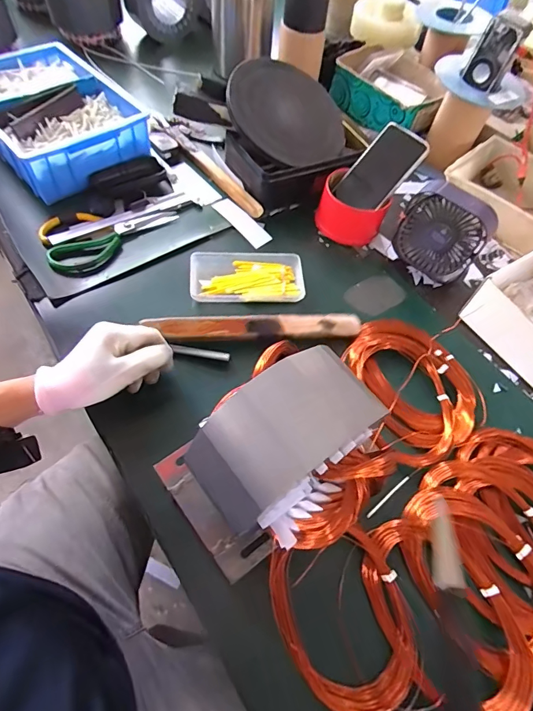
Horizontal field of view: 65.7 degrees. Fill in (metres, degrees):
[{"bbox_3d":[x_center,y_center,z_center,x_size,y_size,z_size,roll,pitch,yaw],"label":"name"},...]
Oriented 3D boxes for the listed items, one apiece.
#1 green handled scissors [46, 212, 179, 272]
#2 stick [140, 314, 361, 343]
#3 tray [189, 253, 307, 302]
[{"bbox_3d":[-0.209,-0.164,0.586,0.189,0.019,0.052,-33,66,-20],"label":"green handled scissors"},{"bbox_3d":[-0.007,-0.035,0.518,0.257,0.029,0.035,-5,60,-7],"label":"stick"},{"bbox_3d":[-0.026,-0.111,0.569,0.153,0.021,0.079,-2,59,-6],"label":"tray"}]

